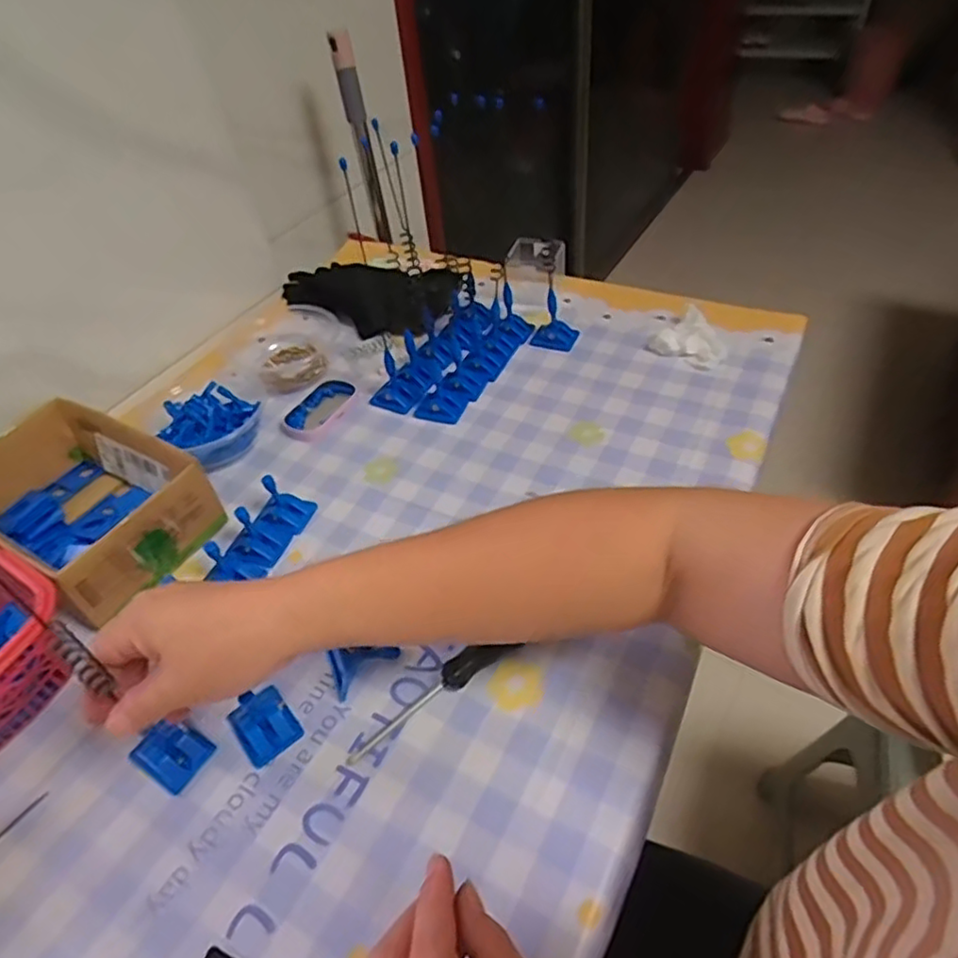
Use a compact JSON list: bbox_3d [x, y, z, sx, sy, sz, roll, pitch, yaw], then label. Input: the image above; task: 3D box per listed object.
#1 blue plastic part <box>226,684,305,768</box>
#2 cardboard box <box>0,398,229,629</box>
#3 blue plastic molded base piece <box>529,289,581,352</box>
[{"bbox_3d":[-0.135,0.150,0.408,0.034,0.022,0.042,-33,51,-24],"label":"blue plastic part"},{"bbox_3d":[-0.316,0.020,0.521,0.184,0.068,0.124,21,51,24],"label":"cardboard box"},{"bbox_3d":[0.078,-0.164,0.671,0.041,0.048,0.035,16,49,20],"label":"blue plastic molded base piece"}]

